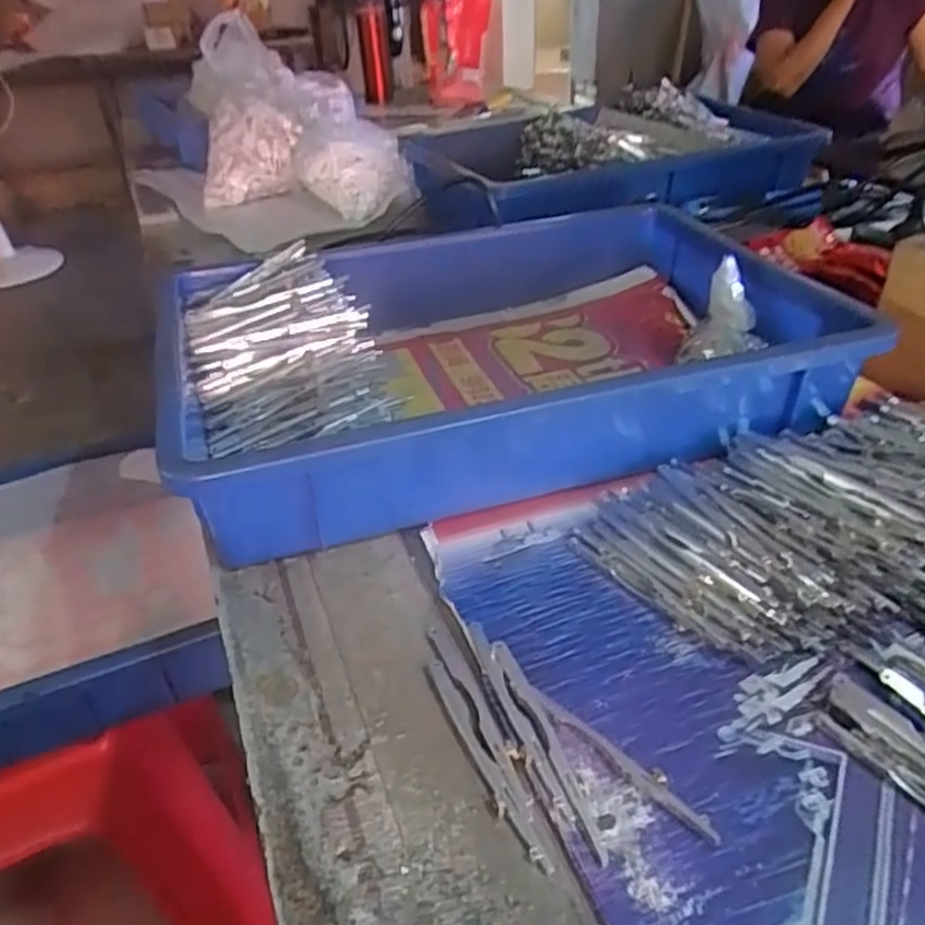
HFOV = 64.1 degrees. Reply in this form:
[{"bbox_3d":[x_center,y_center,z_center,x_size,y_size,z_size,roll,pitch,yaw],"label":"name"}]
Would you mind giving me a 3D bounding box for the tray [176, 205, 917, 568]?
[{"bbox_3d":[0.018,-0.086,0.519,0.404,0.078,0.299,-11,37,-13],"label":"tray"}]

